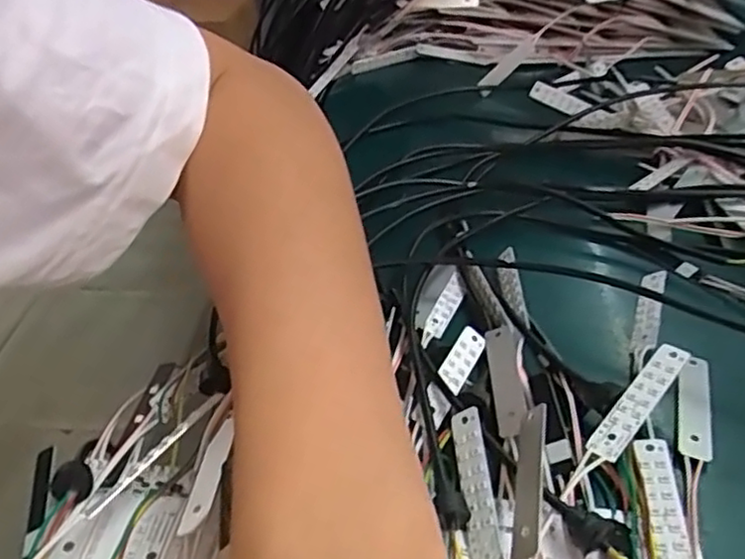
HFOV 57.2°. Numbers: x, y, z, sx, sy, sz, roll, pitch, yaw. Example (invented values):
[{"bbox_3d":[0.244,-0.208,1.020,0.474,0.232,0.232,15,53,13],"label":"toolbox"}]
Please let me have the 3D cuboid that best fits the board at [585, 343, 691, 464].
[{"bbox_3d":[0.103,0.047,0.264,0.012,0.004,0.058,32,62,30],"label":"board"}]

